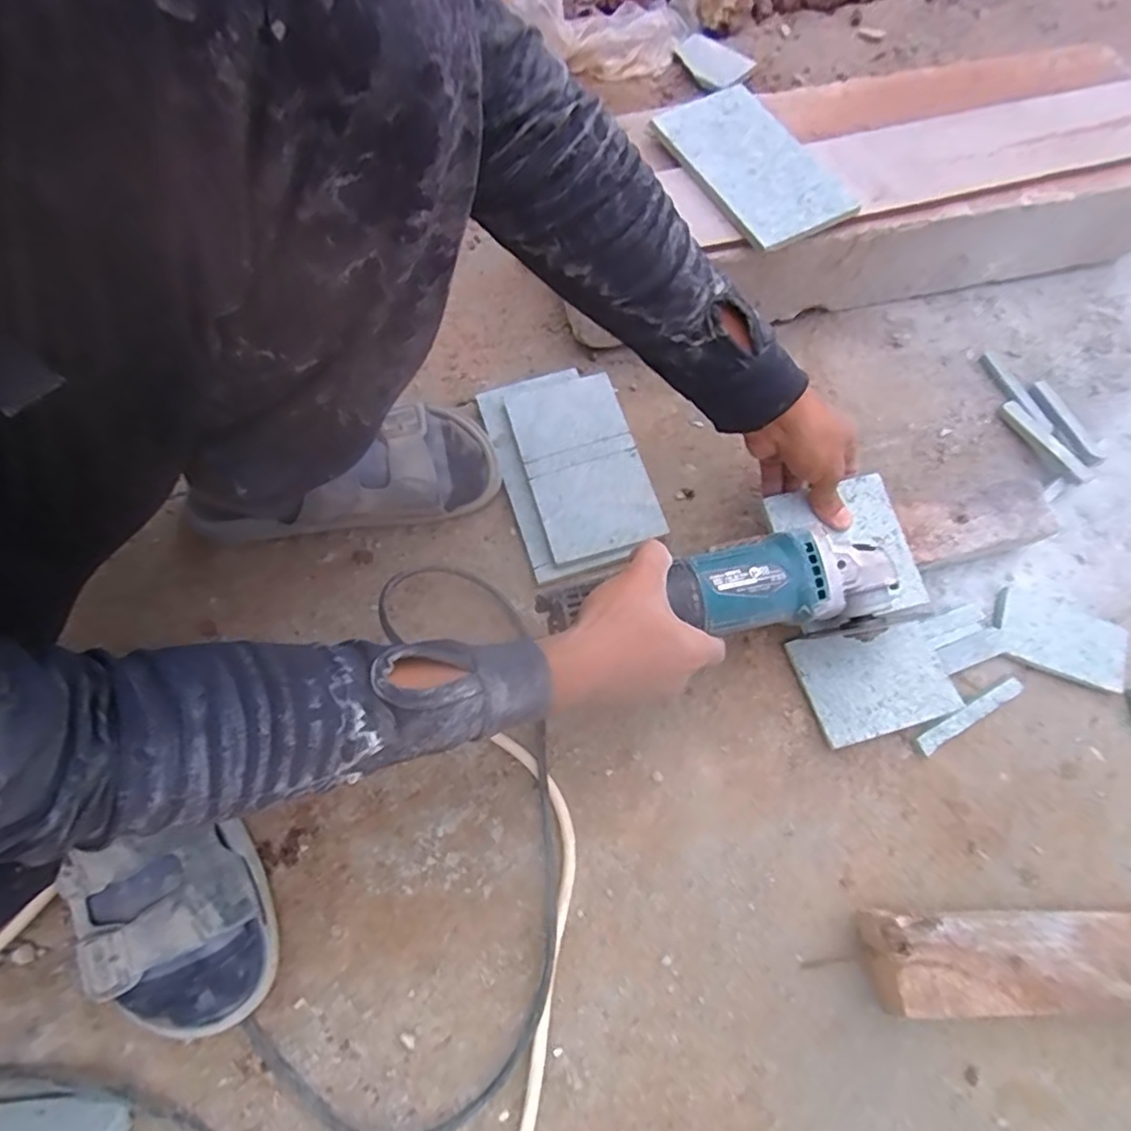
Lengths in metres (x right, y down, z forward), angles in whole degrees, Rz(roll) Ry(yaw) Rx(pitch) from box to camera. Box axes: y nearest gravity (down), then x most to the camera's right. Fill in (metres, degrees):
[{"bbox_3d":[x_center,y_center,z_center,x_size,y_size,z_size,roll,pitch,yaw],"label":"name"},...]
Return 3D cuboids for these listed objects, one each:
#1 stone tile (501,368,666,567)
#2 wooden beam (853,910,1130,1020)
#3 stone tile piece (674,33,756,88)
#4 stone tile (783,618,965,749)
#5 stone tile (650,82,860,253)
[{"bbox_3d":[0.014,-0.093,0.557,0.099,0.008,0.176,-16,68,-7],"label":"stone tile"},{"bbox_3d":[0.398,0.259,0.415,0.401,0.054,0.057,1,68,-1],"label":"wooden beam"},{"bbox_3d":[0.180,-0.633,0.789,0.066,0.012,0.094,-39,74,-15],"label":"stone tile piece"},{"bbox_3d":[0.236,0.085,0.485,0.099,0.007,0.083,-20,64,6],"label":"stone tile"},{"bbox_3d":[0.159,-0.357,0.556,0.110,0.013,0.188,-26,68,-11],"label":"stone tile"}]

